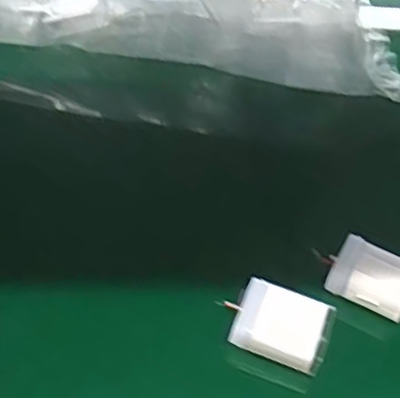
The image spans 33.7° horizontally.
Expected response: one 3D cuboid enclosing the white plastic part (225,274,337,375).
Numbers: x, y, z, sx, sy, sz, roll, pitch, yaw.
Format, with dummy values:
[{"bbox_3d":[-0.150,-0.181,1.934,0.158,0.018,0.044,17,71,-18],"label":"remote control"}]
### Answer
[{"bbox_3d":[0.047,0.070,0.375,0.053,0.015,0.044,18,47,11],"label":"white plastic part"}]

